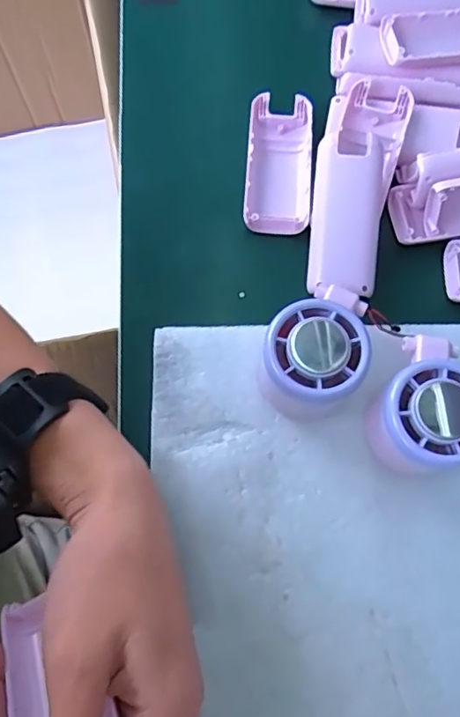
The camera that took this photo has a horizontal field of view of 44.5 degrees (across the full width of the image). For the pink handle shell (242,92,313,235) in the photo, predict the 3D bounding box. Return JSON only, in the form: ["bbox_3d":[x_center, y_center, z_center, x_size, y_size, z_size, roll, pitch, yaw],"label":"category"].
[{"bbox_3d":[0.033,-0.133,0.390,0.045,0.016,0.105,4,72,1],"label":"pink handle shell"}]

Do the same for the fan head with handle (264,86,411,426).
[{"bbox_3d":[0.069,-0.081,0.344,0.055,0.055,0.233,15,72,4],"label":"fan head with handle"}]

